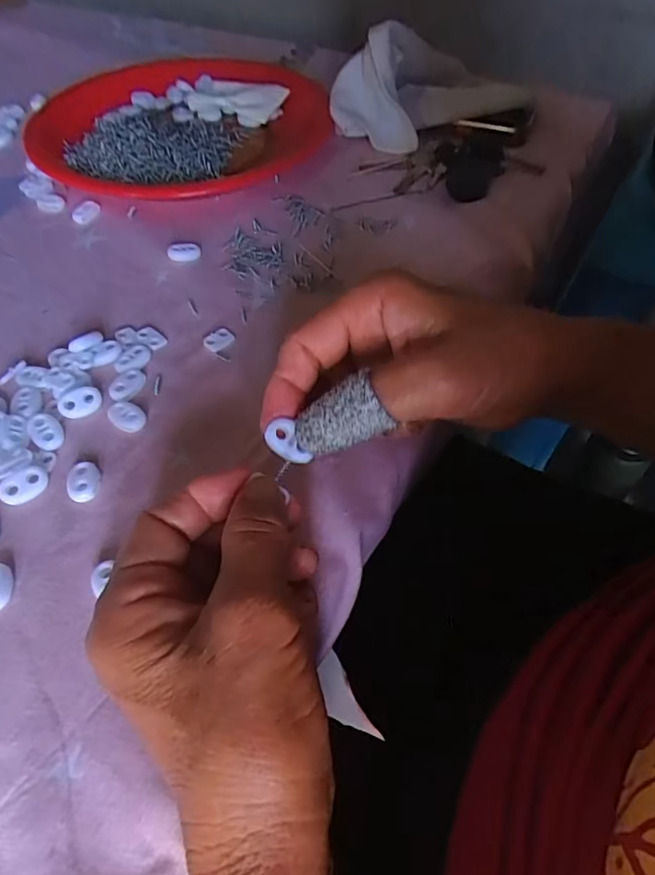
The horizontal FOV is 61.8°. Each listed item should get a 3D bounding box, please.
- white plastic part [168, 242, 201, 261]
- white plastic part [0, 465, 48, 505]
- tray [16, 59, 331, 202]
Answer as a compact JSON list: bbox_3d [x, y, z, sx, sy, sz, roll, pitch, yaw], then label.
[{"bbox_3d":[-0.099,-0.128,0.379,0.022,0.007,0.014,-12,54,-9],"label":"white plastic part"},{"bbox_3d":[-0.148,0.023,0.266,0.023,0.005,0.015,-37,61,-25],"label":"white plastic part"},{"bbox_3d":[-0.137,-0.274,0.479,0.230,0.031,0.237,28,58,20],"label":"tray"}]

